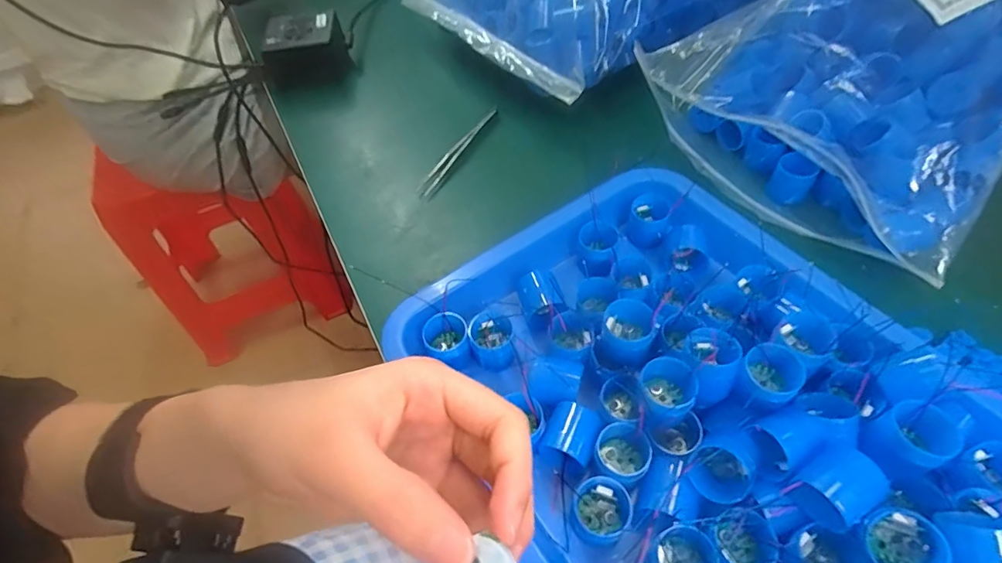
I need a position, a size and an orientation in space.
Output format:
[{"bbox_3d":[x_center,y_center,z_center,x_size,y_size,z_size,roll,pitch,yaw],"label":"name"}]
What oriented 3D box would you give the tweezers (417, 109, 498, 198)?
[{"bbox_3d":[-0.041,-0.127,0.480,0.014,0.004,0.135,19,58,20],"label":"tweezers"}]

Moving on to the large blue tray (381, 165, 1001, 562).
[{"bbox_3d":[0.112,0.068,0.290,0.261,0.049,0.330,-32,56,-16],"label":"large blue tray"}]

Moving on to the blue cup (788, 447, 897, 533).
[{"bbox_3d":[0.162,0.100,0.244,0.035,0.021,0.028,-26,54,-12],"label":"blue cup"}]

